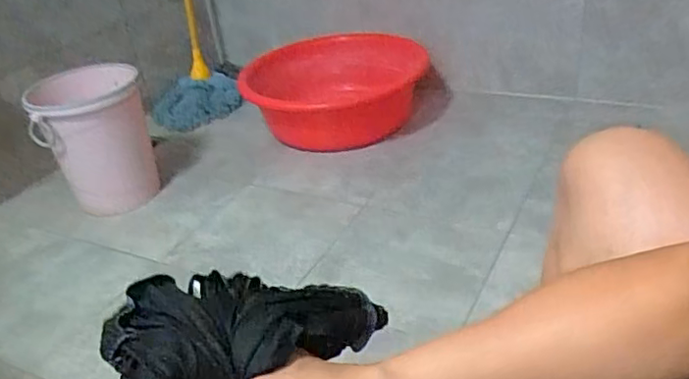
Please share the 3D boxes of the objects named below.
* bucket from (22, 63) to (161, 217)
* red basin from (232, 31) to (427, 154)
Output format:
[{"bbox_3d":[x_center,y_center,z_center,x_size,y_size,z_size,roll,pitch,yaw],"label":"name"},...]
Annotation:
[{"bbox_3d":[-0.562,-0.119,1.397,0.229,0.268,0.225,-15,33,-13],"label":"bucket"},{"bbox_3d":[-0.009,-0.264,1.638,0.467,0.169,0.467,-5,32,3],"label":"red basin"}]

